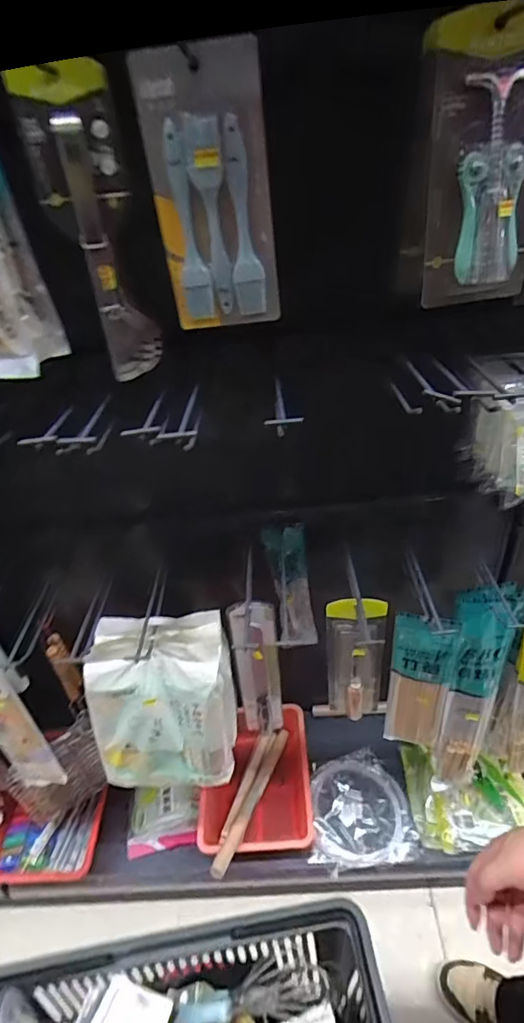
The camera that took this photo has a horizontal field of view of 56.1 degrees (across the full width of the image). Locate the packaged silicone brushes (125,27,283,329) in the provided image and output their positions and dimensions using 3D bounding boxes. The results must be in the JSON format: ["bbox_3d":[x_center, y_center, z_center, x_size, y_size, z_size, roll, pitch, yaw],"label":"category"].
[{"bbox_3d":[-0.048,-0.303,0.483,0.109,0.224,0.030,0,37,10],"label":"packaged silicone brushes"}]

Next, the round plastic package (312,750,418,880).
[{"bbox_3d":[0.232,0.727,1.213,0.237,0.022,0.255,-9,36,-2],"label":"round plastic package"}]

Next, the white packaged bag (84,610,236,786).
[{"bbox_3d":[-0.173,0.338,0.871,0.235,0.310,0.130,-5,36,3],"label":"white packaged bag"}]

